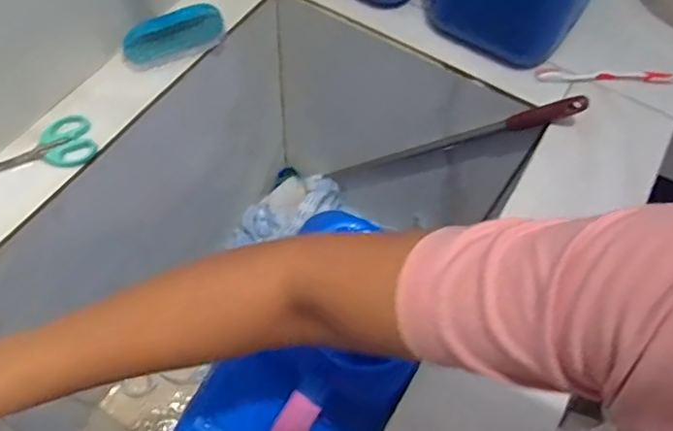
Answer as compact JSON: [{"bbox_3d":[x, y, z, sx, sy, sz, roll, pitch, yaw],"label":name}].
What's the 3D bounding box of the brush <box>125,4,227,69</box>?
[{"bbox_3d":[-0.196,-0.217,0.693,0.122,0.036,0.042,-19,63,-14],"label":"brush"}]

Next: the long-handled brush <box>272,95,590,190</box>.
[{"bbox_3d":[0.094,-0.097,0.887,0.037,0.597,0.032,45,58,-28],"label":"long-handled brush"}]

